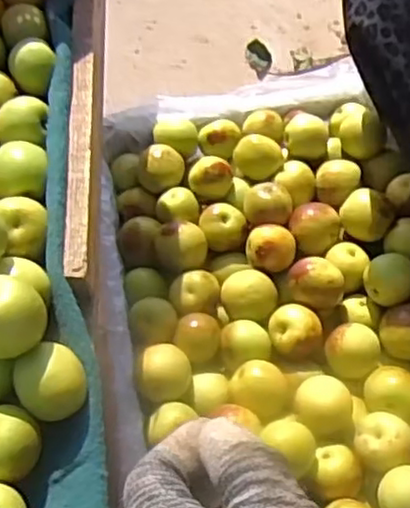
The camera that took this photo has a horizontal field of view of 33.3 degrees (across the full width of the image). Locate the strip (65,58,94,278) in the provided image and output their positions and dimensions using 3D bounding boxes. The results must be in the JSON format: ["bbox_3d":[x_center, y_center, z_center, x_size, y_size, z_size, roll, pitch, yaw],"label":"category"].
[{"bbox_3d":[-0.072,-0.056,0.393,0.012,0.004,0.154,-3,60,-1],"label":"strip"}]

